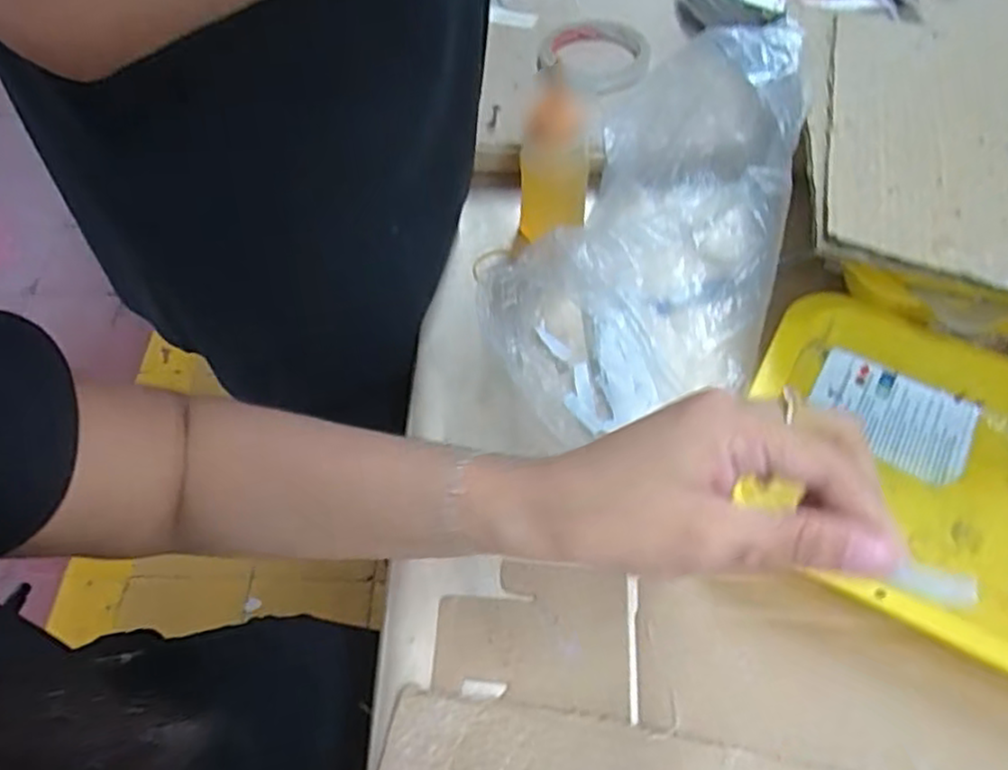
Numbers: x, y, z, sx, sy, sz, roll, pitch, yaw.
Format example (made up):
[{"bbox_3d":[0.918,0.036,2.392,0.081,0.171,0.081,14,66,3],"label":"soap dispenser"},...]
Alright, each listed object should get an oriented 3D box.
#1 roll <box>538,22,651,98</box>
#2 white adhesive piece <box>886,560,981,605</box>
[{"bbox_3d":[0.083,-0.295,0.641,0.090,0.012,0.099,-1,57,1],"label":"roll"},{"bbox_3d":[0.132,0.060,0.220,0.023,0.004,0.008,13,84,23],"label":"white adhesive piece"}]

